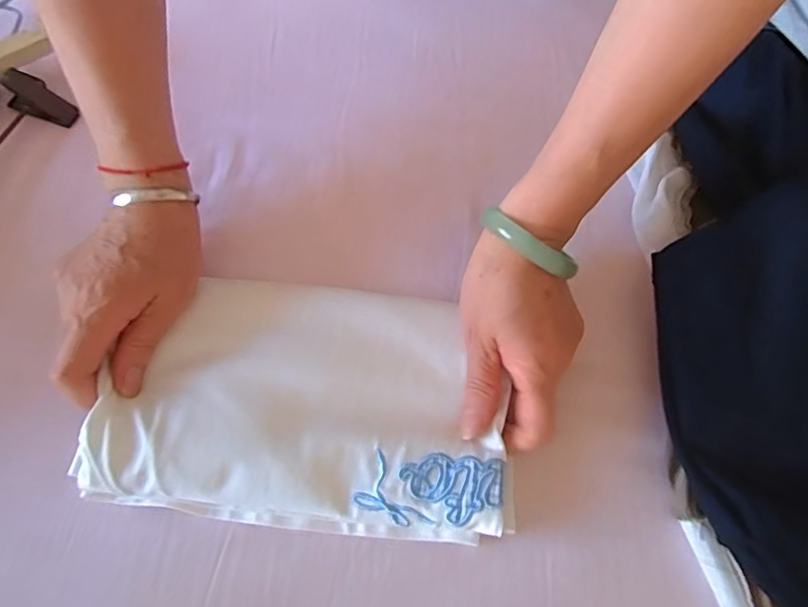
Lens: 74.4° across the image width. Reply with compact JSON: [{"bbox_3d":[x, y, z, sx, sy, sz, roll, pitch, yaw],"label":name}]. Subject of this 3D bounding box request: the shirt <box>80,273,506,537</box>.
[{"bbox_3d":[-0.054,0.057,0.316,0.225,0.032,0.140,5,67,0],"label":"shirt"}]

